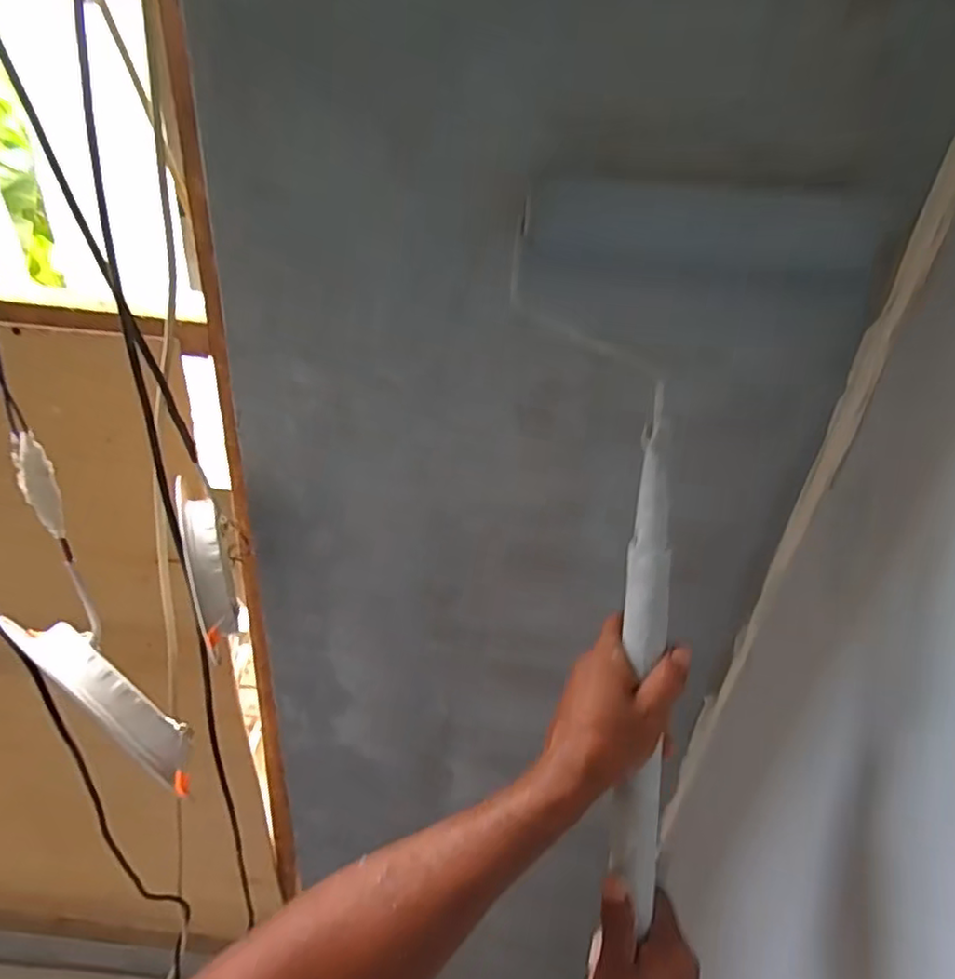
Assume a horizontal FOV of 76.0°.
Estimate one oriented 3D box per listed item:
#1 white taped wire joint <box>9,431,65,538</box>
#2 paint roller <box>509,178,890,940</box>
[{"bbox_3d":[-0.241,-0.001,0.338,0.016,0.063,0.010,-18,39,-34],"label":"white taped wire joint"},{"bbox_3d":[0.134,0.023,0.452,0.263,0.510,0.065,8,-7,3],"label":"paint roller"}]

